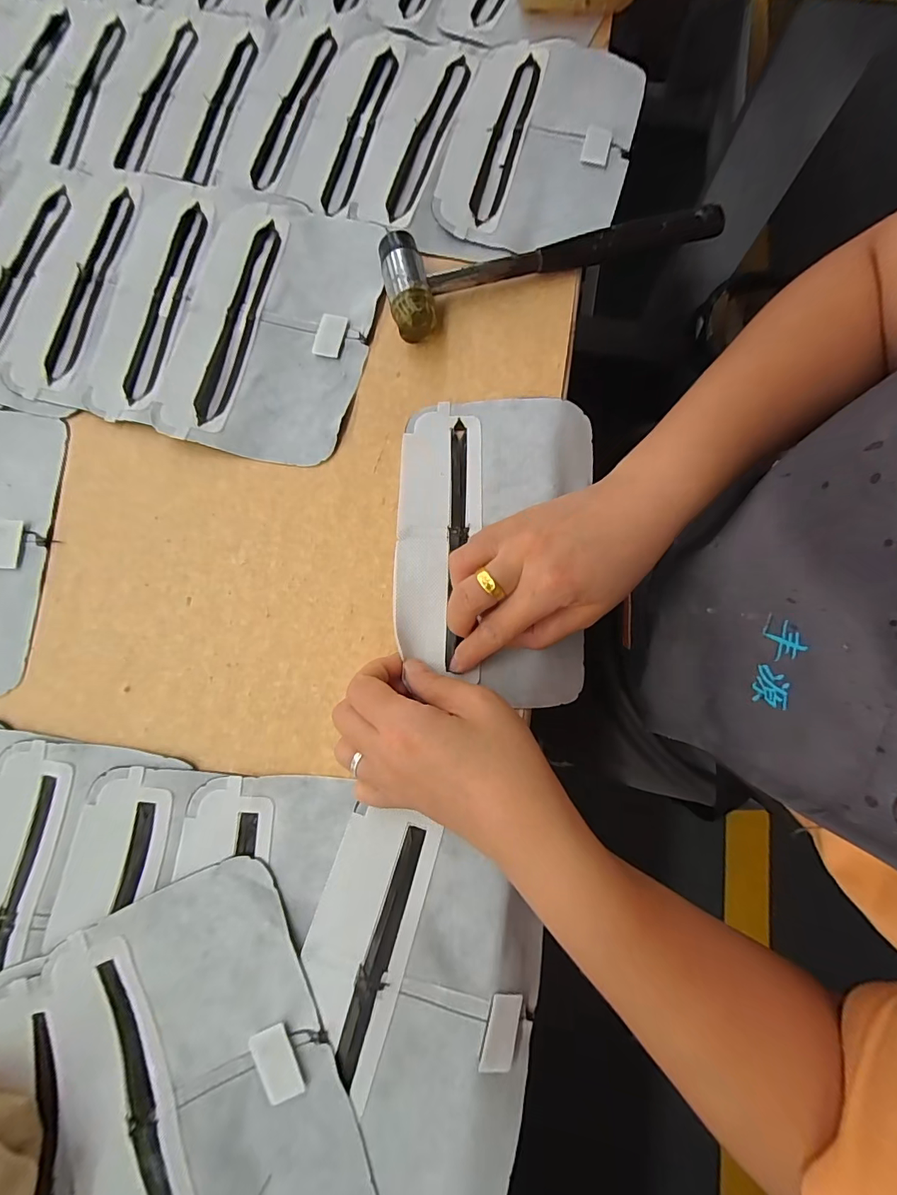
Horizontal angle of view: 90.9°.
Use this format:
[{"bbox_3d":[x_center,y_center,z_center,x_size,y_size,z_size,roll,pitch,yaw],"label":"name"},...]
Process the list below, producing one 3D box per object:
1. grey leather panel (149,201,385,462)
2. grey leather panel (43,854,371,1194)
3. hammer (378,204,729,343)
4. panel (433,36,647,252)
[{"bbox_3d":[-0.119,-0.191,0.310,0.126,0.006,0.193,9,79,3],"label":"grey leather panel"},{"bbox_3d":[-0.119,0.246,0.218,0.121,0.006,0.189,-25,79,-4],"label":"grey leather panel"},{"bbox_3d":[0.066,-0.246,0.305,0.231,0.025,0.067,-20,79,-3],"label":"hammer"},{"bbox_3d":[0.070,-0.349,0.336,0.132,0.012,0.190,12,81,3],"label":"panel"}]

